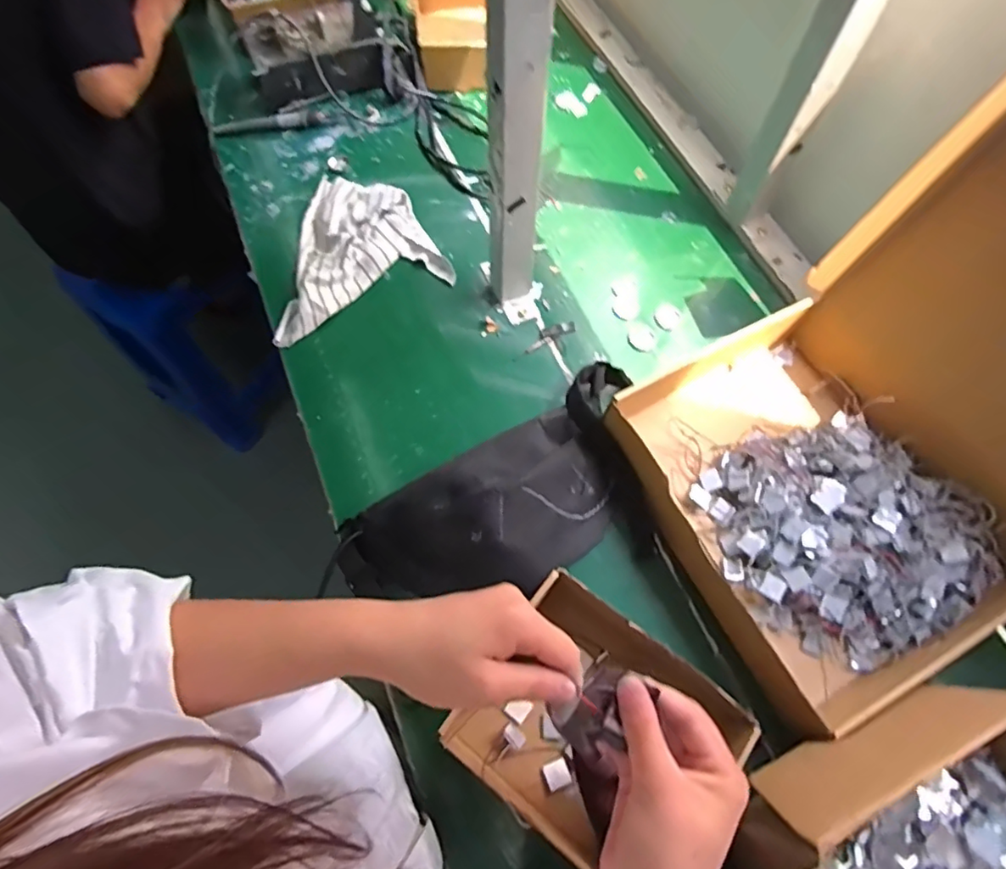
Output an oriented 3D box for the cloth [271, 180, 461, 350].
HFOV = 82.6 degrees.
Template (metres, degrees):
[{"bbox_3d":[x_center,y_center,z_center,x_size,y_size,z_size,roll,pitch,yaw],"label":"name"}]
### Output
[{"bbox_3d":[-0.207,-0.246,0.735,0.220,0.029,0.214,-23,68,-10],"label":"cloth"}]

